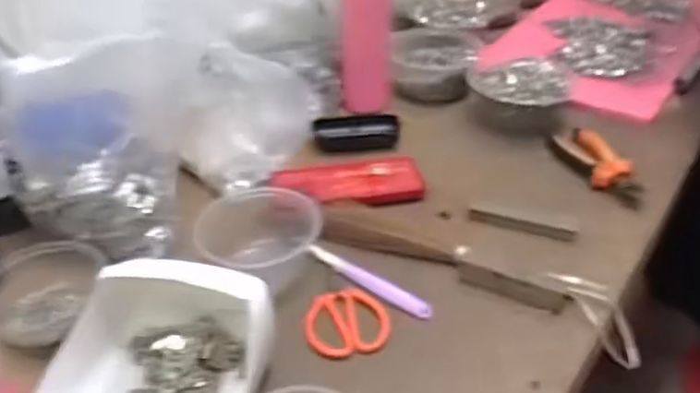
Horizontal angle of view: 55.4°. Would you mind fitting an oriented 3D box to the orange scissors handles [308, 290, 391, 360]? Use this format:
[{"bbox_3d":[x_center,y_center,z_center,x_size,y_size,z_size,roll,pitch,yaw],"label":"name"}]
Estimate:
[{"bbox_3d":[-0.002,0.108,0.587,0.071,0.004,0.075,-6,37,-8],"label":"orange scissors handles"}]

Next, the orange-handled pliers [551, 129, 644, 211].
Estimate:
[{"bbox_3d":[0.285,-0.039,0.759,0.051,0.017,0.144,-12,38,-15],"label":"orange-handled pliers"}]

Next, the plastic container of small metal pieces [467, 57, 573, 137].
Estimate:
[{"bbox_3d":[0.216,-0.127,0.850,0.119,0.068,0.096,-4,36,-6],"label":"plastic container of small metal pieces"}]

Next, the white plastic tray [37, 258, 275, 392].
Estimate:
[{"bbox_3d":[-0.145,0.126,0.493,0.150,0.077,0.179,7,37,11],"label":"white plastic tray"}]

